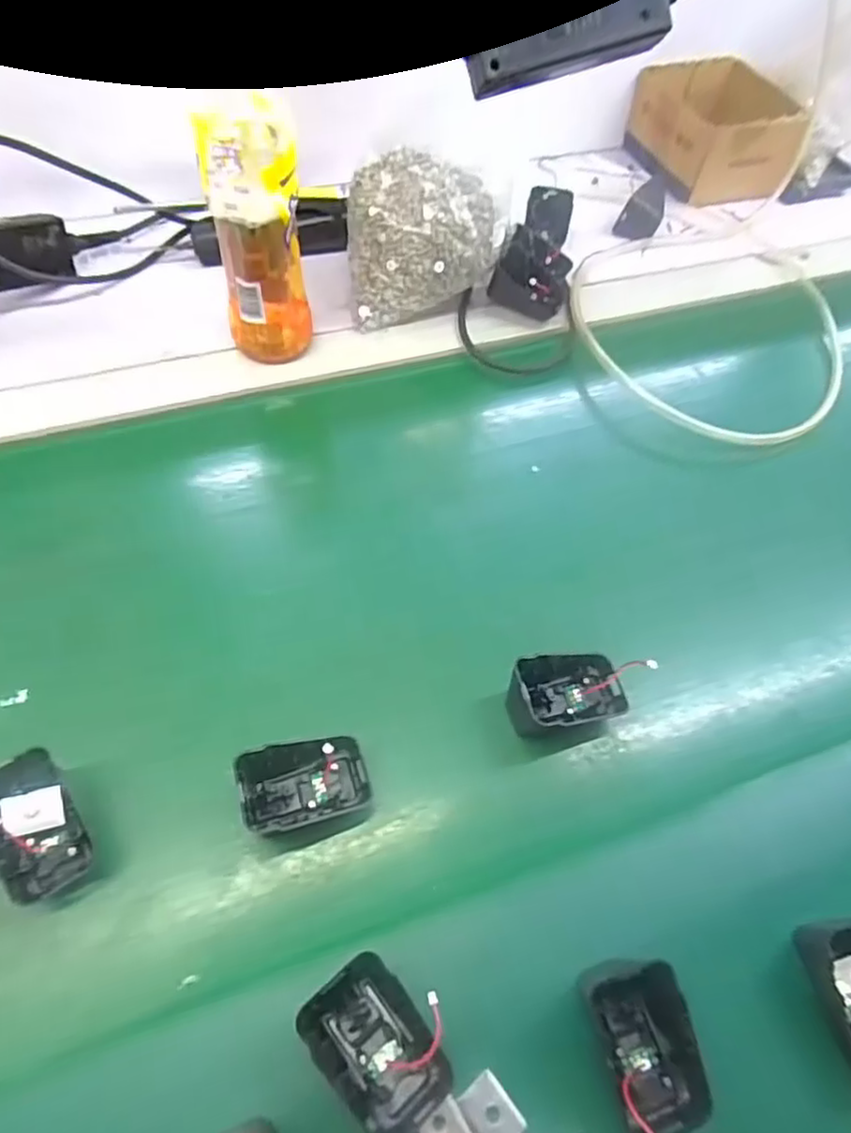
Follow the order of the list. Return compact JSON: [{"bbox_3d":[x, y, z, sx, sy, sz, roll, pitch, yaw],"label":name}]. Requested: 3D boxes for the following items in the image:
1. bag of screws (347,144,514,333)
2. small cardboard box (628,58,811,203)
[{"bbox_3d":[-0.003,-0.284,0.584,0.131,0.094,0.100,-11,63,-11],"label":"bag of screws"},{"bbox_3d":[0.315,-0.485,0.744,0.132,0.083,0.171,-13,64,-12],"label":"small cardboard box"}]

